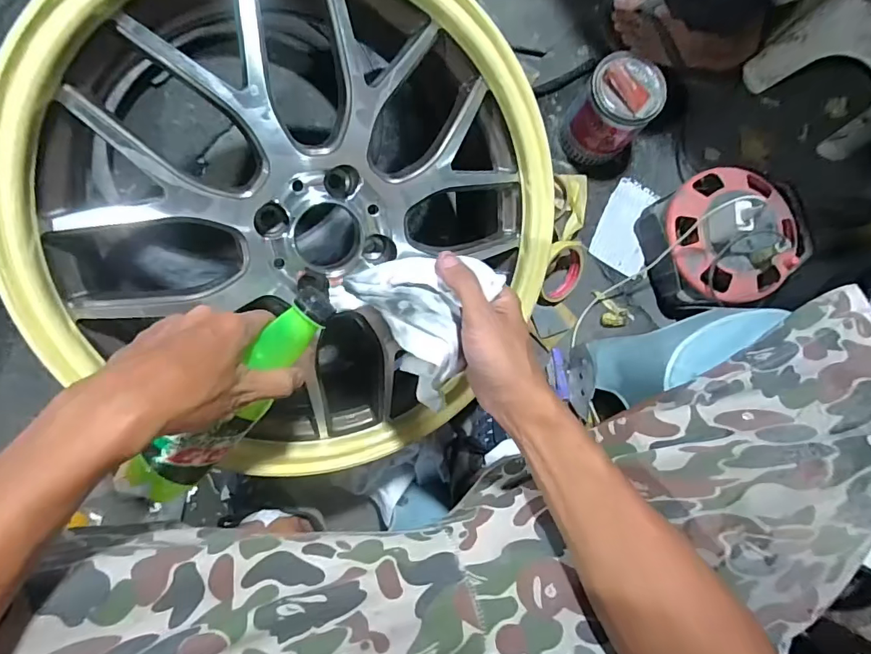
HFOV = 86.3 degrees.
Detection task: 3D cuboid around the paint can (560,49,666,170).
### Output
[{"bbox_3d":[0.261,-0.316,0.687,0.101,0.143,0.093,1,84,-7],"label":"paint can"}]

